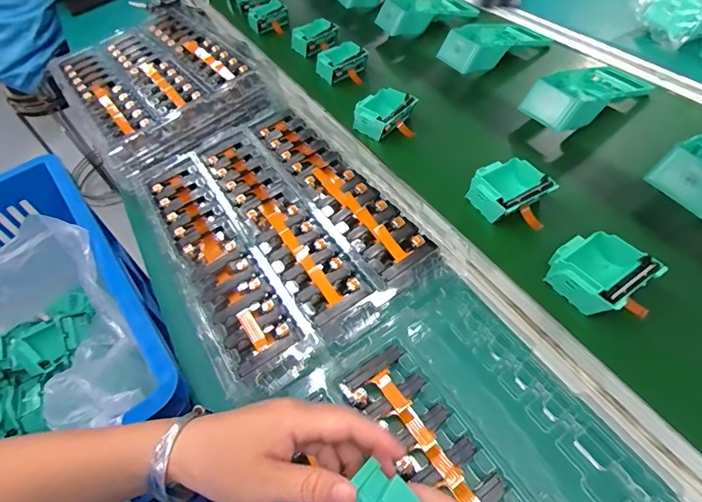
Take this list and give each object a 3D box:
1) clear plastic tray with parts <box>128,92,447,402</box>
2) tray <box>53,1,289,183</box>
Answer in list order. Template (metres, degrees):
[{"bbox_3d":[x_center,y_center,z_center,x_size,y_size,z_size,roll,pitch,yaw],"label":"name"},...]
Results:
[{"bbox_3d":[-0.103,-0.044,0.505,0.250,0.040,0.386,-33,55,-15],"label":"clear plastic tray with parts"},{"bbox_3d":[-0.310,-0.275,0.669,0.276,0.040,0.343,-35,55,-16],"label":"tray"}]

